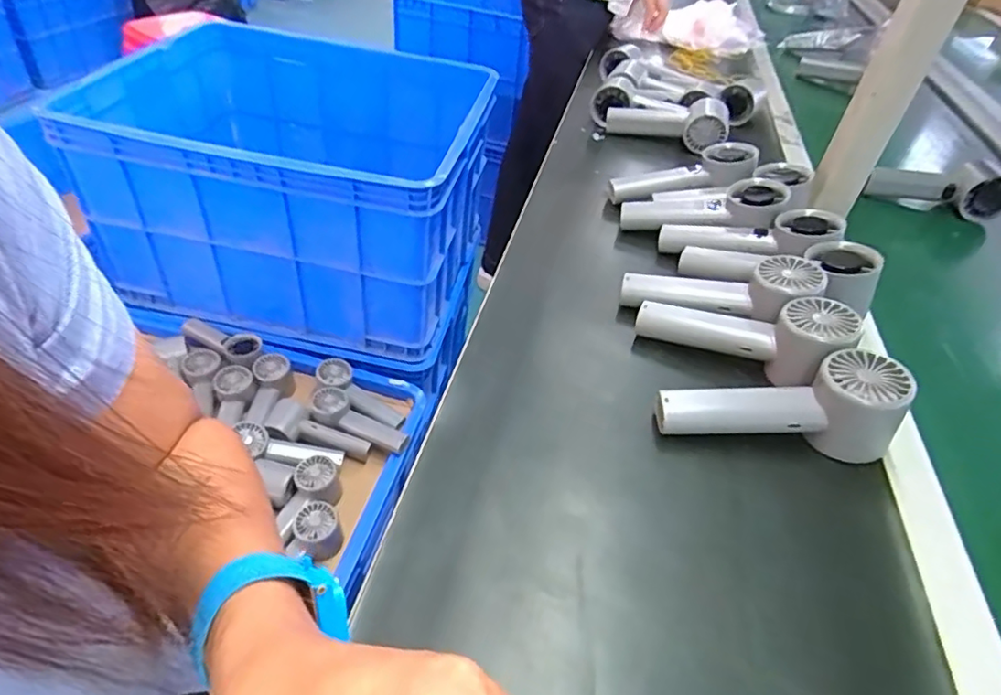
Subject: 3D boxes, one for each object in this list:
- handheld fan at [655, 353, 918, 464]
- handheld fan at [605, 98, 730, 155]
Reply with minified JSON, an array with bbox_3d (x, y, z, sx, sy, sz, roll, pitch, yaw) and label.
[{"bbox_3d":[0.190,0.033,0.405,0.156,0.060,0.052,10,42,3],"label":"handheld fan"},{"bbox_3d":[0.222,-0.305,0.793,0.158,0.049,0.059,15,42,7],"label":"handheld fan"}]

